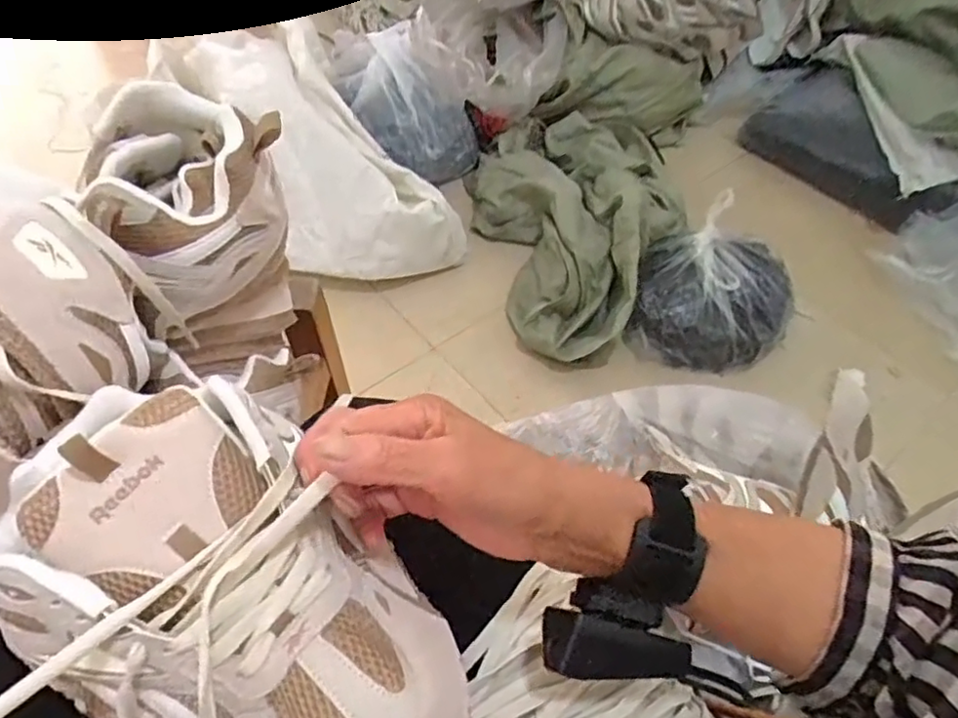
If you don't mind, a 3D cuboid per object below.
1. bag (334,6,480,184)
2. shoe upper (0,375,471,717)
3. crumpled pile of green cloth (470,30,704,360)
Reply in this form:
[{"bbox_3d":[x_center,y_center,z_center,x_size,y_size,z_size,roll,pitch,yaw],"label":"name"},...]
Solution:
[{"bbox_3d":[-0.143,-0.500,1.247,0.235,0.176,0.293,-24,57,-19],"label":"bag"},{"bbox_3d":[-0.108,0.113,0.287,0.216,0.122,0.134,36,60,23],"label":"shoe upper"},{"bbox_3d":[0.187,-0.352,1.189,0.396,0.179,0.758,15,54,9],"label":"crumpled pile of green cloth"}]

